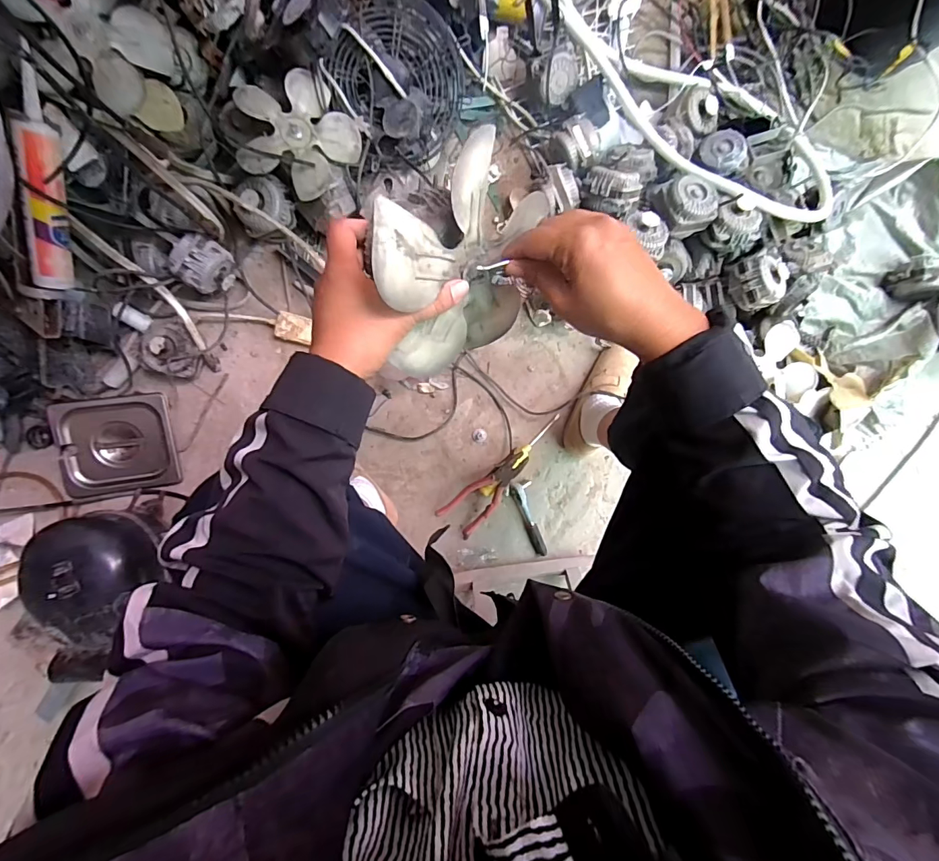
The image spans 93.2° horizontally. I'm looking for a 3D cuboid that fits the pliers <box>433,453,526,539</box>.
[{"bbox_3d":[0.033,0.113,0.827,0.072,0.025,0.189,44,100,-4],"label":"pliers"}]

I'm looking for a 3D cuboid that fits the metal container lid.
[{"bbox_3d":[-0.600,0.026,0.753,0.176,0.032,0.163,-6,91,-5],"label":"metal container lid"}]

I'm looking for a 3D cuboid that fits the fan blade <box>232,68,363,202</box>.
[{"bbox_3d":[-0.273,-0.460,0.694,0.176,0.042,0.179,0,90,-6],"label":"fan blade"}]

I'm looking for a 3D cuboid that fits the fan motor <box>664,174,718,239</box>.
[{"bbox_3d":[0.370,-0.383,0.768,0.081,0.077,0.087,-16,92,-5],"label":"fan motor"}]

